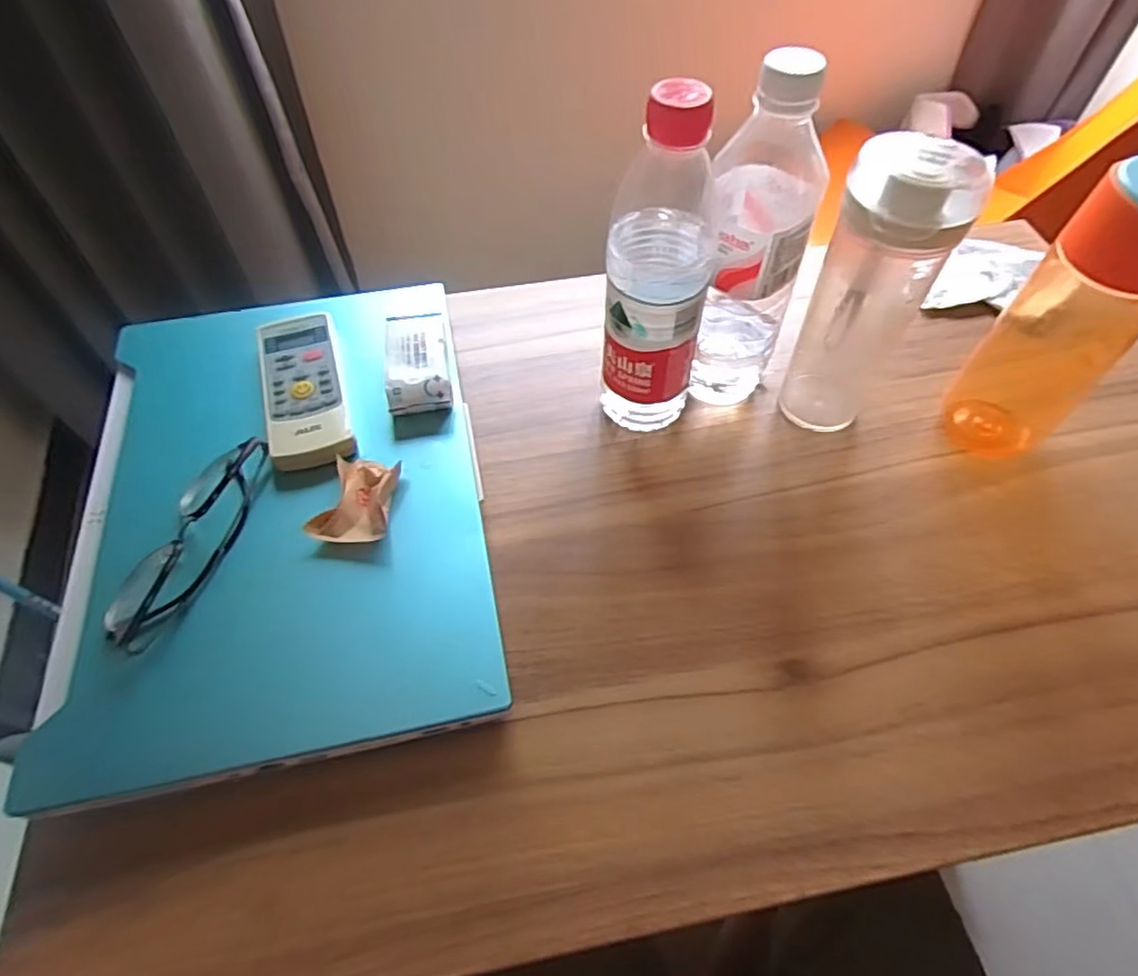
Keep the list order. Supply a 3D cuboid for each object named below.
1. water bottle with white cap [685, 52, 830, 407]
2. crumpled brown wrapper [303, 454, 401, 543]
[{"bbox_3d":[0.116,-0.147,0.413,0.058,0.227,0.074,15,58,11],"label":"water bottle with white cap"},{"bbox_3d":[-0.133,0.008,0.412,0.043,0.016,0.058,6,56,5],"label":"crumpled brown wrapper"}]

